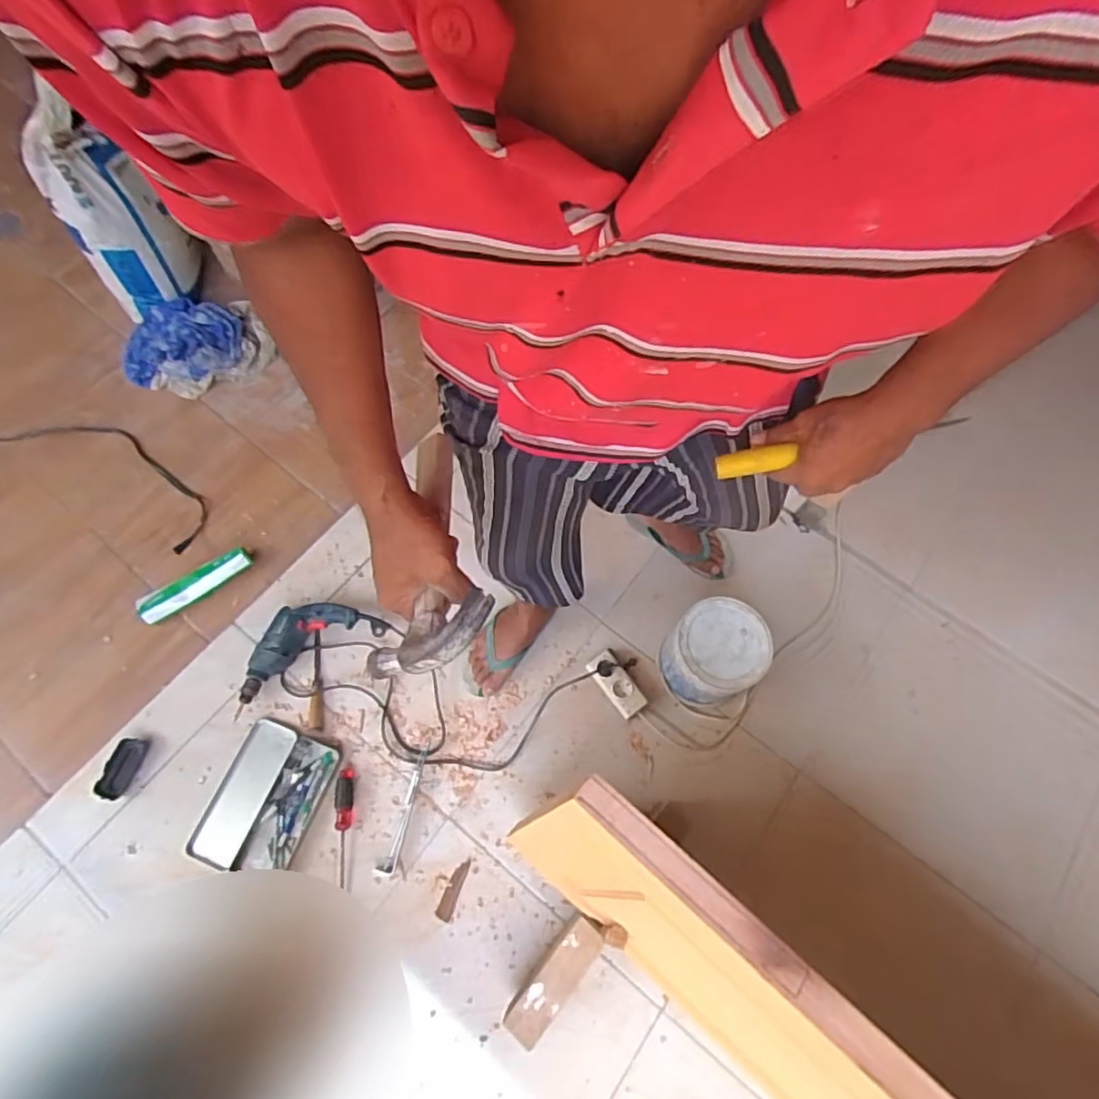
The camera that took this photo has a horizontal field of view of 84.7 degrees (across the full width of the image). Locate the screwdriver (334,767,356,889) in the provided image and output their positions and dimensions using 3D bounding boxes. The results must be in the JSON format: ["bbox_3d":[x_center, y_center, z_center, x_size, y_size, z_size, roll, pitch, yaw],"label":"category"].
[{"bbox_3d":[-0.388,0.520,1.140,0.035,0.026,0.202,-7,68,-3],"label":"screwdriver"}]

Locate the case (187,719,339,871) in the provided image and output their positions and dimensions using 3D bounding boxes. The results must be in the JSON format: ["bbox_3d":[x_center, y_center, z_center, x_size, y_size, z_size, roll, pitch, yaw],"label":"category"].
[{"bbox_3d":[-0.544,0.475,1.149,0.189,0.033,0.255,18,69,7],"label":"case"}]

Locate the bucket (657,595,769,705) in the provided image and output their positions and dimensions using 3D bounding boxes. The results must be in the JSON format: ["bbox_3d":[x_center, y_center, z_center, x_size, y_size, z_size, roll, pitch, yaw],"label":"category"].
[{"bbox_3d":[0.320,0.207,1.192,0.176,0.201,0.167,1,66,-2],"label":"bucket"}]

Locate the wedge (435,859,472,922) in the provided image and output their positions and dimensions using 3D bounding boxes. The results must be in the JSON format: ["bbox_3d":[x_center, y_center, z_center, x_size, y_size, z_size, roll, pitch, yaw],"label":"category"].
[{"bbox_3d":[-0.178,0.625,1.110,0.030,0.012,0.102,17,69,6],"label":"wedge"}]

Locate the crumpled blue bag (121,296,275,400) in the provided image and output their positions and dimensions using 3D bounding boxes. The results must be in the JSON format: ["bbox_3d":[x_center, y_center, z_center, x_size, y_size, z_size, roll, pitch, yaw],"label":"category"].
[{"bbox_3d":[-0.925,-0.535,1.552,0.345,0.082,0.277,-27,71,-11],"label":"crumpled blue bag"}]

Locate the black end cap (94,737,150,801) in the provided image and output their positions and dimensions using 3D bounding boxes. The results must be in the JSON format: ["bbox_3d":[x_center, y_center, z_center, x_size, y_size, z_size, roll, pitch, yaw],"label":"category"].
[{"bbox_3d":[-0.828,0.424,1.170,0.065,0.022,0.114,19,67,6],"label":"black end cap"}]

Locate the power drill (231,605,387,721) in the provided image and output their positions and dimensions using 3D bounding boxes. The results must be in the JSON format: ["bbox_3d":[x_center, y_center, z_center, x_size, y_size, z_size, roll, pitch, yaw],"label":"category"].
[{"bbox_3d":[-0.518,0.187,1.245,0.334,0.067,0.146,-27,70,-13],"label":"power drill"}]

